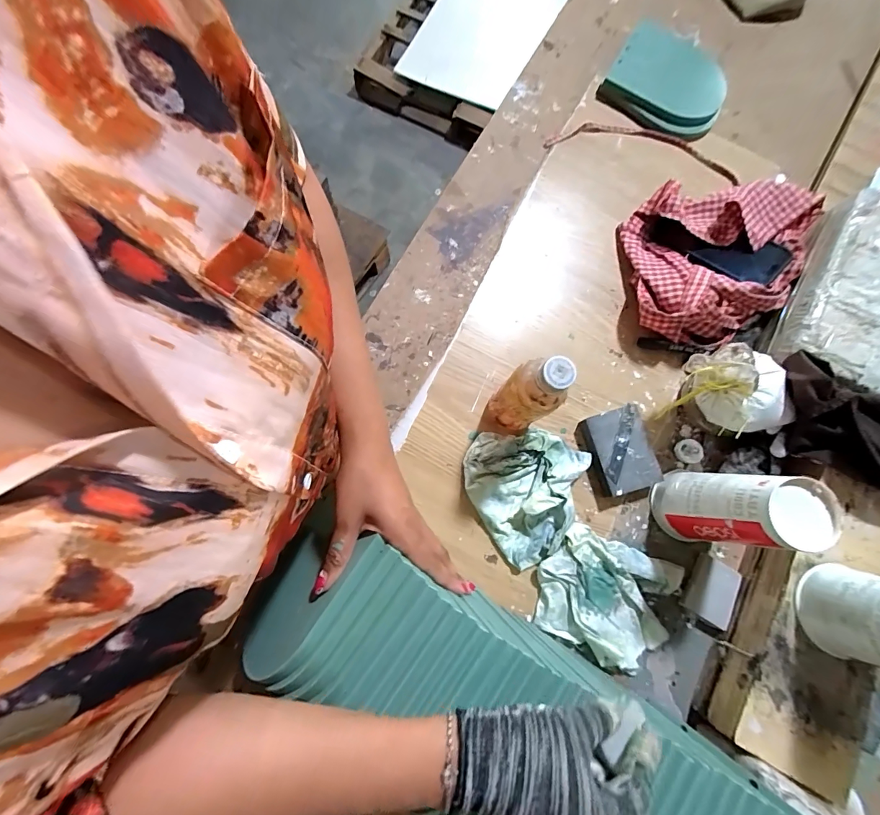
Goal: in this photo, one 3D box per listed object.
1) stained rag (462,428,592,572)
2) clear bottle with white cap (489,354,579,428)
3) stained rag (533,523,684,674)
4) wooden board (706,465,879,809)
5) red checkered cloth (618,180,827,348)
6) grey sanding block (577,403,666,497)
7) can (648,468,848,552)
[{"bbox_3d":[0.093,0.091,0.465,0.136,0.036,0.146,32,79,6],"label":"stained rag"},{"bbox_3d":[0.088,-0.011,0.420,0.047,0.171,0.054,-36,80,-8],"label":"clear bottle with white cap"},{"bbox_3d":[0.186,0.213,0.449,0.151,0.028,0.125,24,78,4],"label":"stained rag"},{"bbox_3d":[0.391,0.222,0.429,0.110,0.067,0.294,29,79,5],"label":"wooden board"},{"bbox_3d":[0.365,-0.189,0.525,0.237,0.059,0.226,8,78,1],"label":"red checkered cloth"},{"bbox_3d":[0.219,0.051,0.484,0.071,0.031,0.095,-17,78,-5],"label":"grey sanding block"},{"bbox_3d":[0.297,0.104,0.413,0.072,0.159,0.073,0,78,-1],"label":"can"}]

